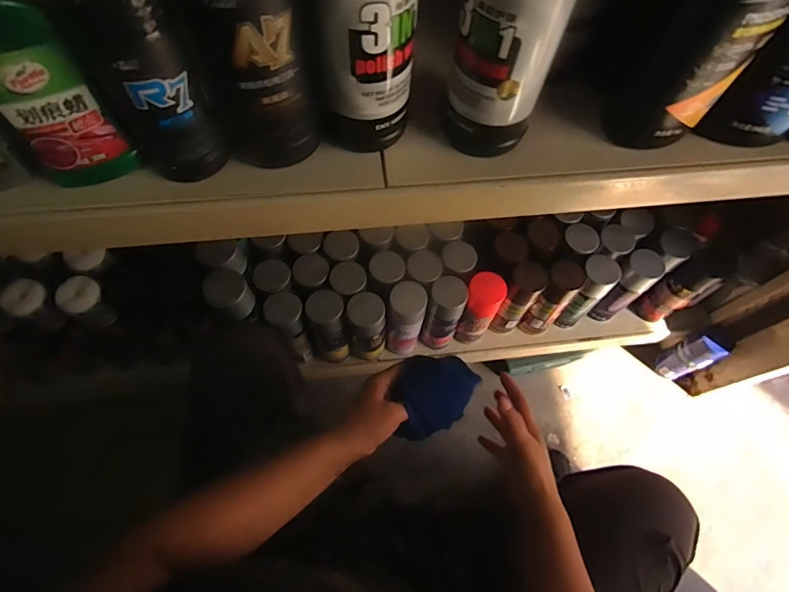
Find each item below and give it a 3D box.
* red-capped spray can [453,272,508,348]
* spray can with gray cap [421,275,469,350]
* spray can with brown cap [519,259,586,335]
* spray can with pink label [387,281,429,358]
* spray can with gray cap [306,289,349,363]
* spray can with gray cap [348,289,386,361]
[{"bbox_3d":[0.152,0.030,0.814,0.061,0.191,0.059,1,65,-2],"label":"red-capped spray can"},{"bbox_3d":[0.090,0.038,0.819,0.062,0.186,0.069,19,66,6],"label":"spray can with gray cap"},{"bbox_3d":[0.295,0.009,0.842,0.065,0.184,0.072,37,69,14],"label":"spray can with brown cap"},{"bbox_3d":[0.020,0.048,0.805,0.060,0.208,0.055,1,65,-2],"label":"spray can with pink label"},{"bbox_3d":[-0.116,0.061,0.797,0.060,0.190,0.070,-9,66,-6],"label":"spray can with gray cap"},{"bbox_3d":[-0.047,0.057,0.783,0.063,0.160,0.066,1,65,-2],"label":"spray can with gray cap"}]

